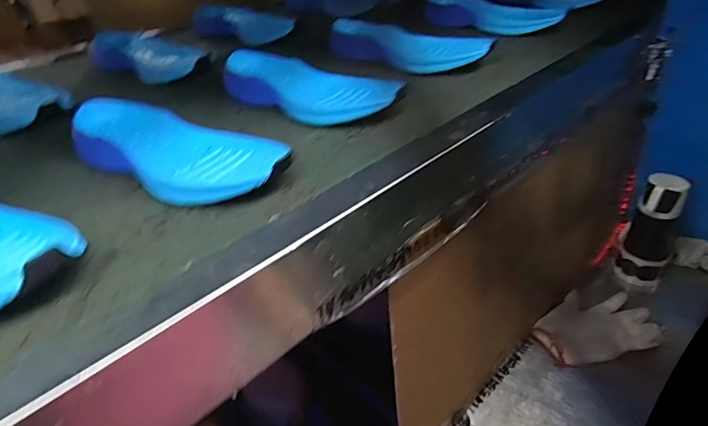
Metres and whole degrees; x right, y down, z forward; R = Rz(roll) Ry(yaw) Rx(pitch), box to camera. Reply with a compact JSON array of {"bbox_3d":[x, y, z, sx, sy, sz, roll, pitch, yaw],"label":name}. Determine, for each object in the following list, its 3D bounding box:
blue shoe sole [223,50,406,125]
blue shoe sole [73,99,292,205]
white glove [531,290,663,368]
[{"bbox_3d":[-0.062,-0.152,0.570,0.242,0.032,0.085,17,40,25],"label":"blue shoe sole"},{"bbox_3d":[-0.172,-0.058,0.454,0.239,0.038,0.098,14,39,22],"label":"blue shoe sole"},{"bbox_3d":[0.392,0.184,0.784,0.196,0.015,0.124,-12,37,-13],"label":"white glove"}]

